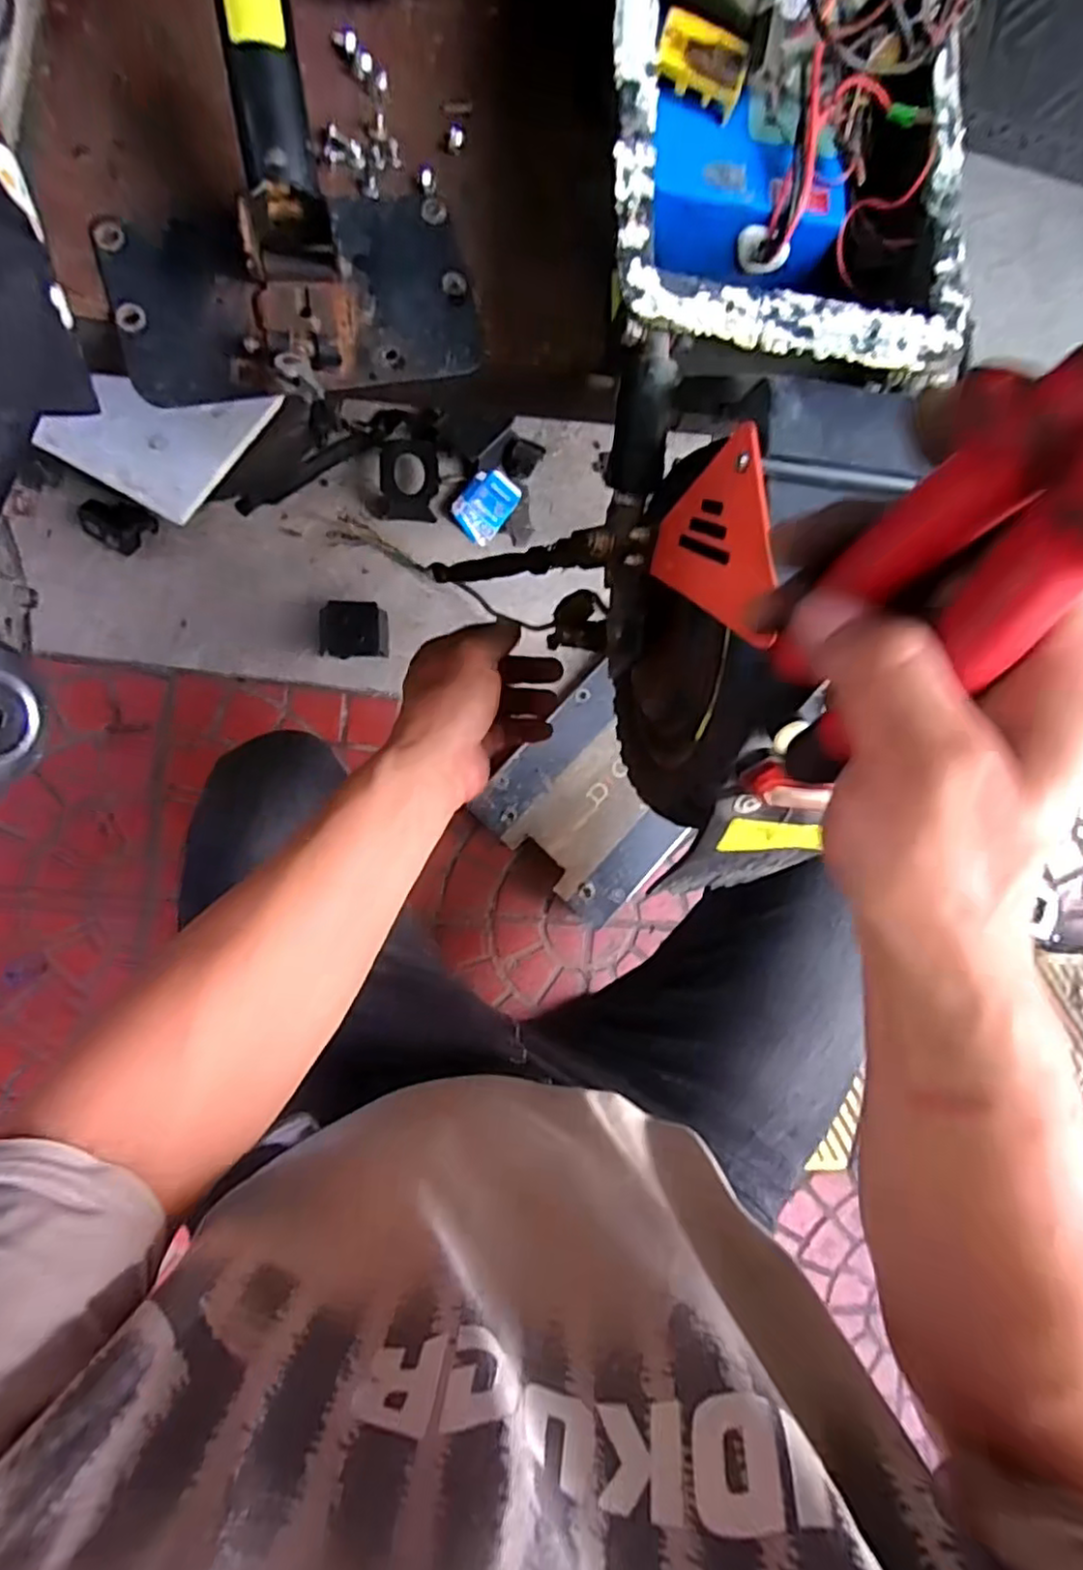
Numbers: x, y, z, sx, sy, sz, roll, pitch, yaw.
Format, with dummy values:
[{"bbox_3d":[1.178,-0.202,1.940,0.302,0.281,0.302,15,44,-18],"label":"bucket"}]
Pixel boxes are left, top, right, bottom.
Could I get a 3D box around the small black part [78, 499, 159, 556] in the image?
[{"bbox_3d":[-0.454,-0.280,0.720,0.061,0.028,0.051,27,87,-9],"label":"small black part"}]

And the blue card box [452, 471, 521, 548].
[{"bbox_3d":[-0.067,-0.338,0.805,0.056,0.018,0.083,37,85,-8],"label":"blue card box"}]

